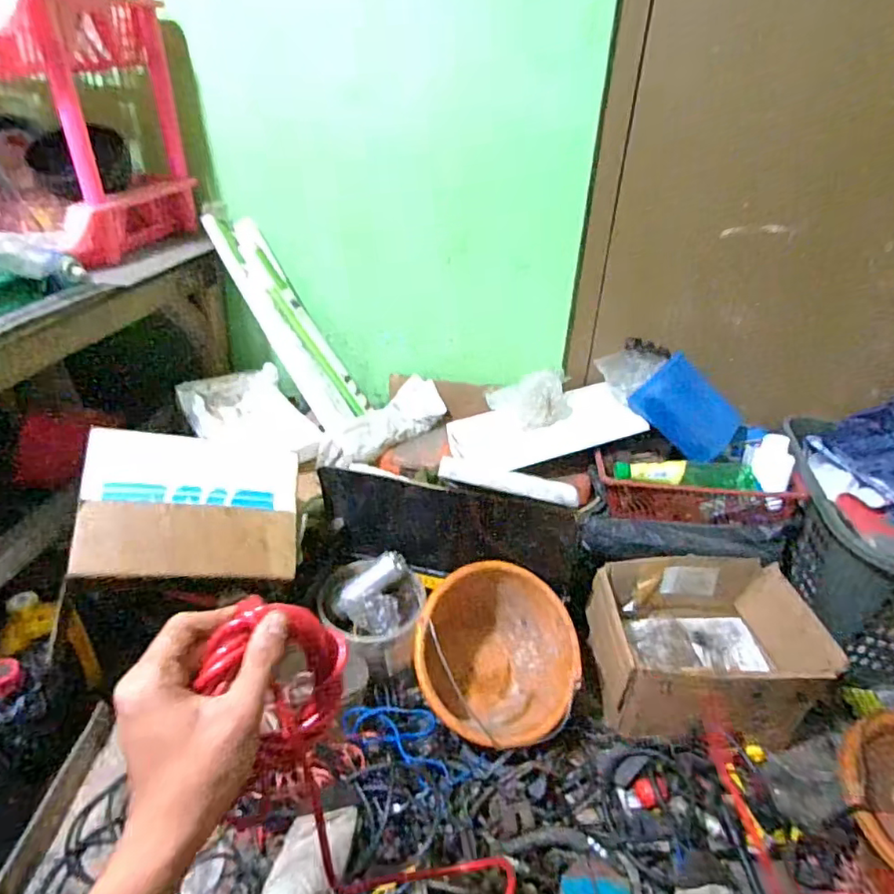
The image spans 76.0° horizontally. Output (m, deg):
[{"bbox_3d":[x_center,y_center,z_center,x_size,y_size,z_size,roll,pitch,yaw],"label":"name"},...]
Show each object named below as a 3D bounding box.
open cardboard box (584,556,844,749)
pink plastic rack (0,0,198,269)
[{"bbox_3d":[0.395,0.310,0.901,0.309,0.151,0.225,0,33,-2],"label":"open cardboard box"},{"bbox_3d":[-0.720,-0.513,0.914,0.468,0.335,0.328,6,33,7],"label":"pink plastic rack"}]

